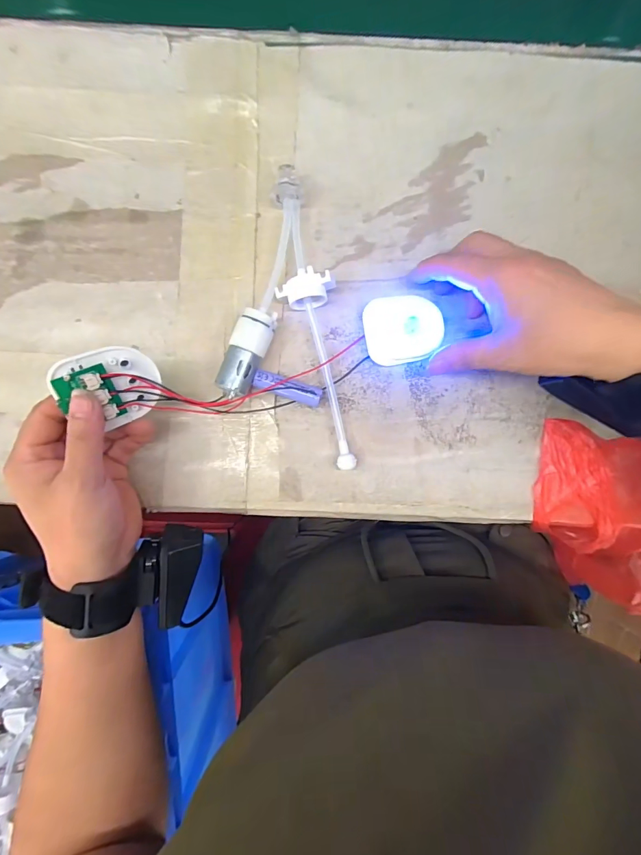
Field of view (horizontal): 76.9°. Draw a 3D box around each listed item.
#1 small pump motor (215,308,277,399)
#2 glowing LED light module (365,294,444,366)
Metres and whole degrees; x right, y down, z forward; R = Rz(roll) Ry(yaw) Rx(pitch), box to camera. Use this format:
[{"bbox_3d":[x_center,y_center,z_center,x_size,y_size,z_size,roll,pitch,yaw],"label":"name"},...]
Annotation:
[{"bbox_3d":[-0.052,-0.052,0.285,0.024,0.028,0.062,23,92,-1],"label":"small pump motor"},{"bbox_3d":[0.061,-0.071,0.294,0.056,0.006,0.047,-7,92,0],"label":"glowing LED light module"}]

